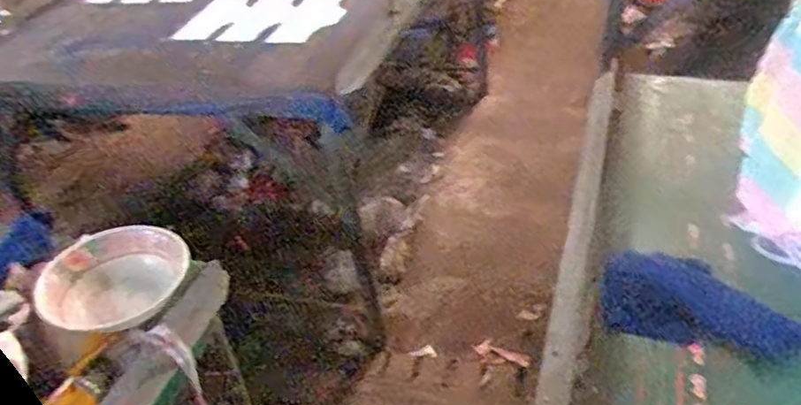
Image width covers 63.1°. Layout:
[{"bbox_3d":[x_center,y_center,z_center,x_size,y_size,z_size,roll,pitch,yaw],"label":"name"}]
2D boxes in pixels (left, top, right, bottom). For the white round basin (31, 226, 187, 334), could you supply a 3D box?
[{"bbox_3d":[-0.414,0.119,0.943,0.208,0.071,0.167,-17,39,-12],"label":"white round basin"}]

